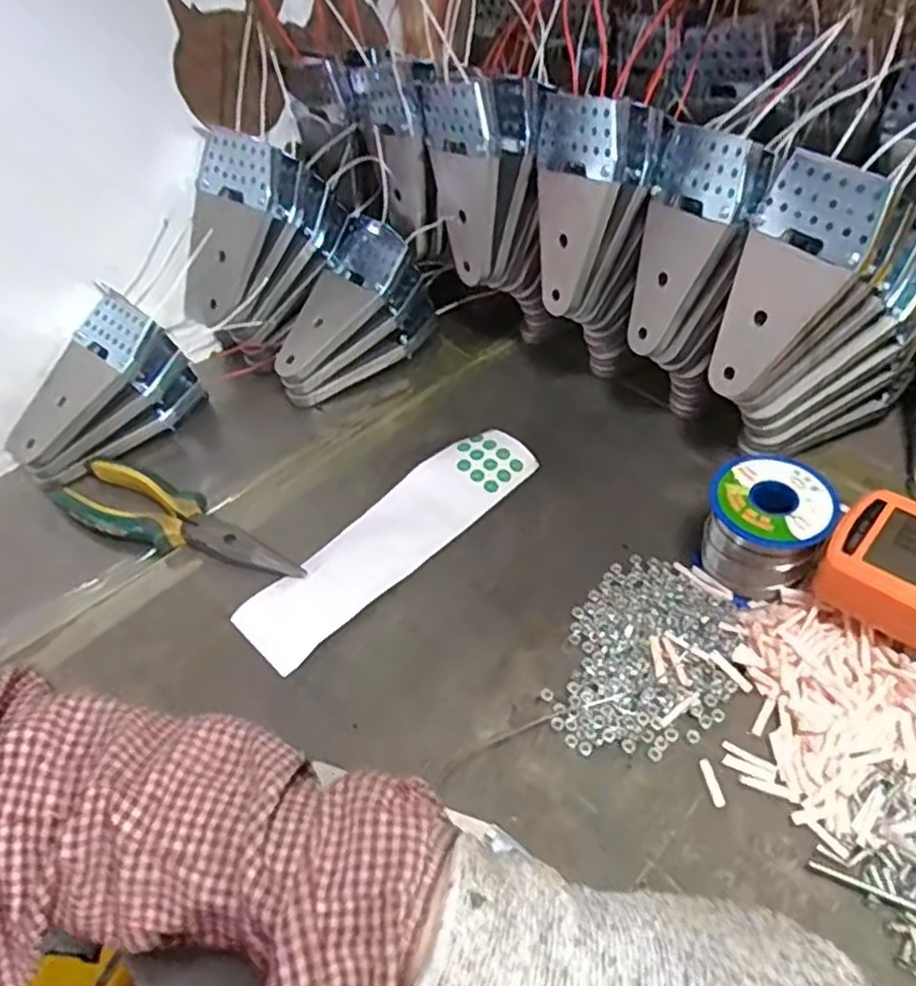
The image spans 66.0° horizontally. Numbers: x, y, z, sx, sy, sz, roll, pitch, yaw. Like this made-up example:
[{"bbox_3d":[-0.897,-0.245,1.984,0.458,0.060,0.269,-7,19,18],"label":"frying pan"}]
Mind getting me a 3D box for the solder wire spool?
[{"bbox_3d":[0.176,0.021,0.409,0.062,0.060,0.065,12,51,15],"label":"solder wire spool"}]

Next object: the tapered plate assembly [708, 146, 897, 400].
[{"bbox_3d":[0.187,-0.119,0.410,0.011,0.136,0.068,-11,43,-40],"label":"tapered plate assembly"}]

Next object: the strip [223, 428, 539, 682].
[{"bbox_3d":[-0.040,0.028,0.466,0.222,0.010,0.060,-39,55,-23],"label":"strip"}]

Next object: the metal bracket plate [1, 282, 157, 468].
[{"bbox_3d":[-0.278,-0.078,0.513,0.067,0.019,0.142,37,89,31],"label":"metal bracket plate"}]

